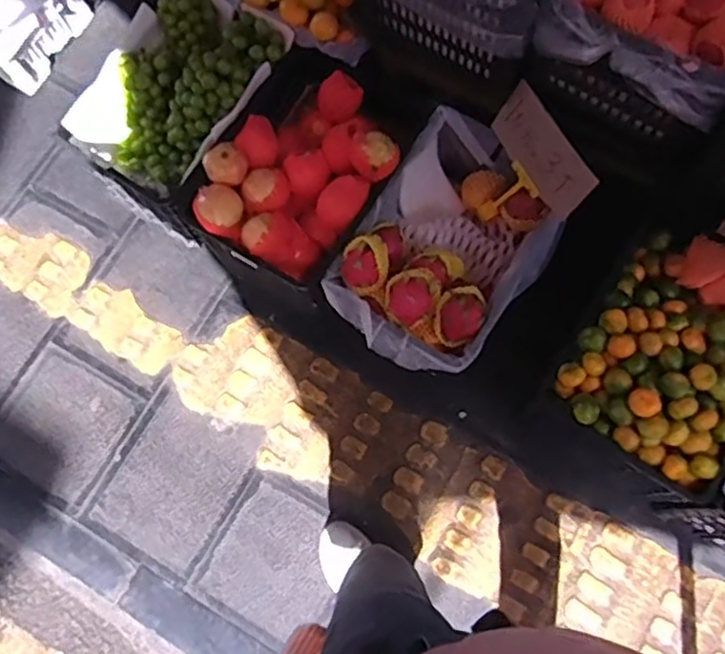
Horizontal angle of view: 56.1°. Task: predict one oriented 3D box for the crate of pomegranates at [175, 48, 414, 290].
[{"bbox_3d":[-0.107,-0.330,1.436,0.403,0.209,0.477,25,76,8],"label":"crate of pomegranates"}]

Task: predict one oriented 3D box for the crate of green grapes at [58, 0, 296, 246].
[{"bbox_3d":[-0.408,-0.501,1.516,0.335,0.268,0.466,29,77,9],"label":"crate of green grapes"}]

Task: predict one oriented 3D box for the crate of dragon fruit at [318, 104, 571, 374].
[{"bbox_3d":[0.173,-0.159,1.393,0.355,0.161,0.507,34,77,11],"label":"crate of dragon fruit"}]

